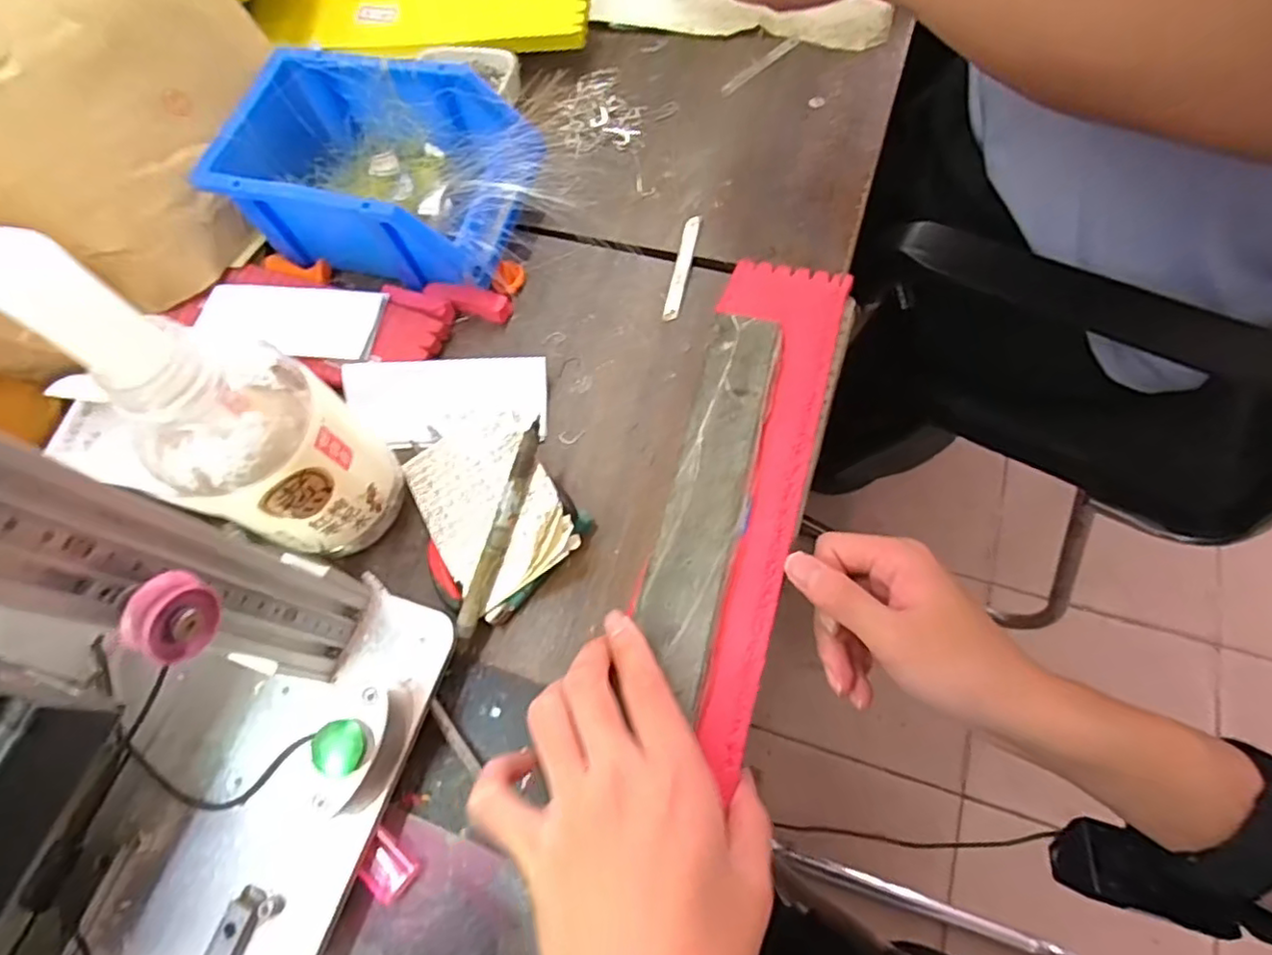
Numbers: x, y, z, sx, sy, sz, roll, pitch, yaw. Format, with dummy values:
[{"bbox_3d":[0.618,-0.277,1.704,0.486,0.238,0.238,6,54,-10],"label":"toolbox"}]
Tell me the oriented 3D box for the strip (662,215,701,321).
[{"bbox_3d":[0.030,-0.137,0.419,0.010,0.007,0.079,10,68,10],"label":"strip"}]

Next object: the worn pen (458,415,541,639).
[{"bbox_3d":[-0.069,0.026,0.336,0.012,0.008,0.115,15,81,10],"label":"worn pen"}]

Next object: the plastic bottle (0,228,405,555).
[{"bbox_3d":[-0.163,-0.023,0.275,0.062,0.182,0.062,-17,66,-1],"label":"plastic bottle"}]

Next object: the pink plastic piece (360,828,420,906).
[{"bbox_3d":[-0.115,0.179,0.297,0.026,0.008,0.019,38,76,19],"label":"pink plastic piece"}]

